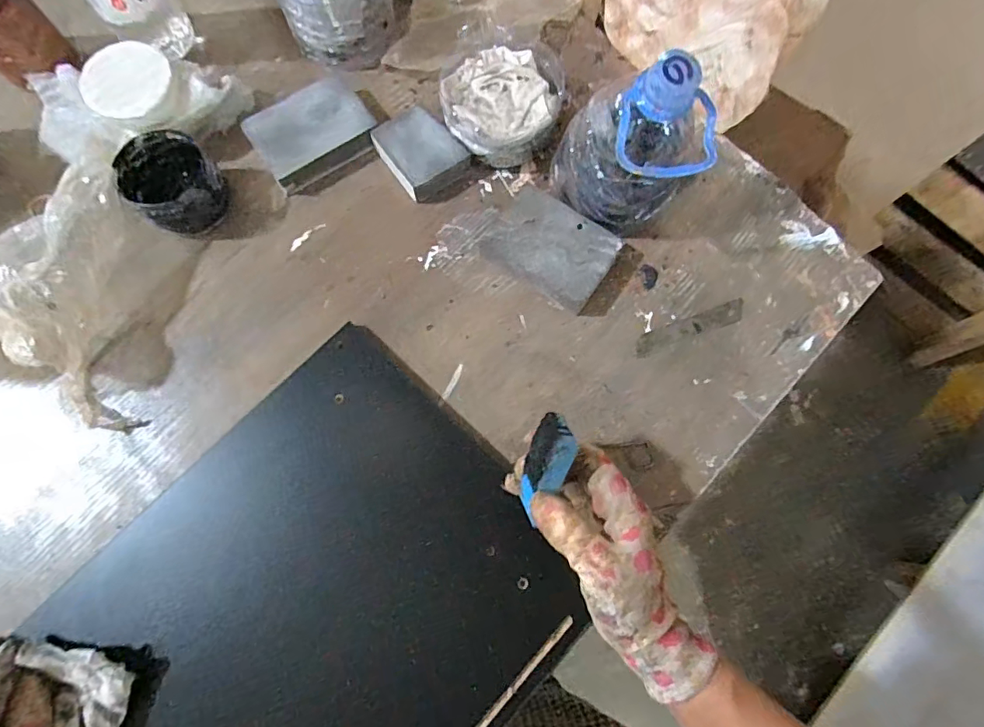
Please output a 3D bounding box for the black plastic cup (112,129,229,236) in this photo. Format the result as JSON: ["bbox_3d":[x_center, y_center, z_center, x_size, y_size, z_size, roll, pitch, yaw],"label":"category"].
[{"bbox_3d":[-0.258,-0.146,0.424,0.072,0.048,0.066,0,75,0],"label":"black plastic cup"}]

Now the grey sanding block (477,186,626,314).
[{"bbox_3d":[0.048,-0.093,0.425,0.095,0.025,0.071,35,78,8],"label":"grey sanding block"}]

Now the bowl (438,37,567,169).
[{"bbox_3d":[0.009,-0.226,0.450,0.101,0.042,0.109,16,76,3],"label":"bowl"}]

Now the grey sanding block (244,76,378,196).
[{"bbox_3d":[-0.154,-0.199,0.449,0.097,0.029,0.066,-29,78,-8],"label":"grey sanding block"}]

